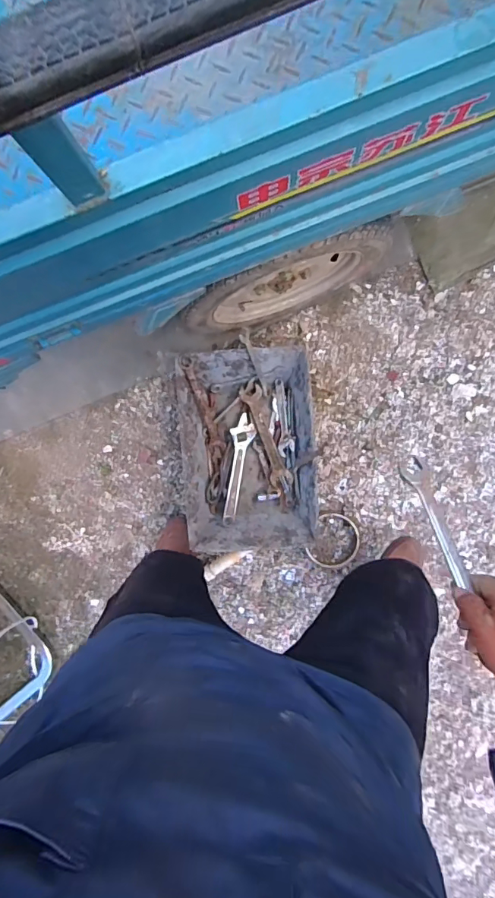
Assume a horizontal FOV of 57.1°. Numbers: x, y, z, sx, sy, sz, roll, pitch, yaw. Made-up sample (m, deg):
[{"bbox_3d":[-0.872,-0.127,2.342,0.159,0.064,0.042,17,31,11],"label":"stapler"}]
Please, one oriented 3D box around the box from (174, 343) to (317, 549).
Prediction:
[{"bbox_3d":[0.003,0.005,1.145,0.318,0.099,0.490,-3,93,5],"label":"box"}]

